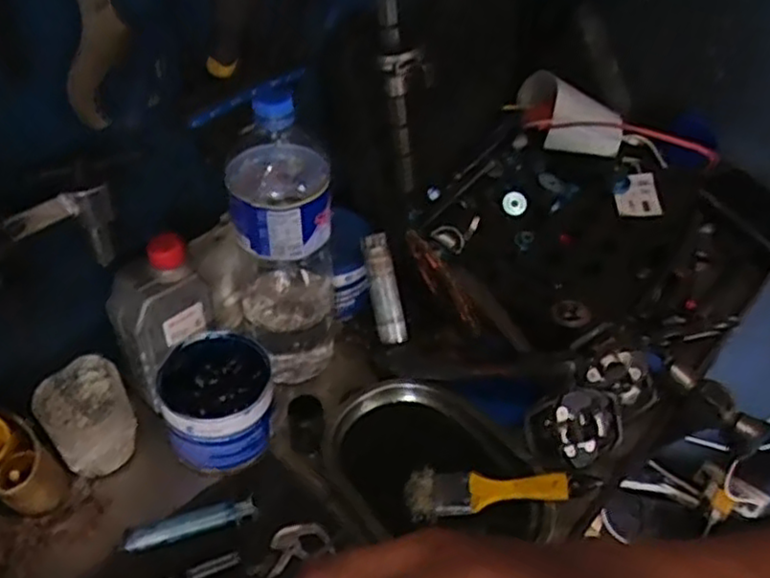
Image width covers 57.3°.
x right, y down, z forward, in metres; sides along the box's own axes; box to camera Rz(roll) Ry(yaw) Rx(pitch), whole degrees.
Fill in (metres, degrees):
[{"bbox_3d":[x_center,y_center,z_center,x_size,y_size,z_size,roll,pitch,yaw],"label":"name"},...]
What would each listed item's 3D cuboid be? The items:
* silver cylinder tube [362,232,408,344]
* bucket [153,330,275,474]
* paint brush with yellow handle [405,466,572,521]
[{"bbox_3d":[0.000,0.000,0.727,0.027,0.115,0.019,-14,10,-15],"label":"silver cylinder tube"},{"bbox_3d":[-0.156,0.103,0.653,0.097,0.072,0.102,1,45,-1],"label":"bucket"},{"bbox_3d":[0.090,0.179,0.626,0.142,0.024,0.041,-7,43,13],"label":"paint brush with yellow handle"}]

